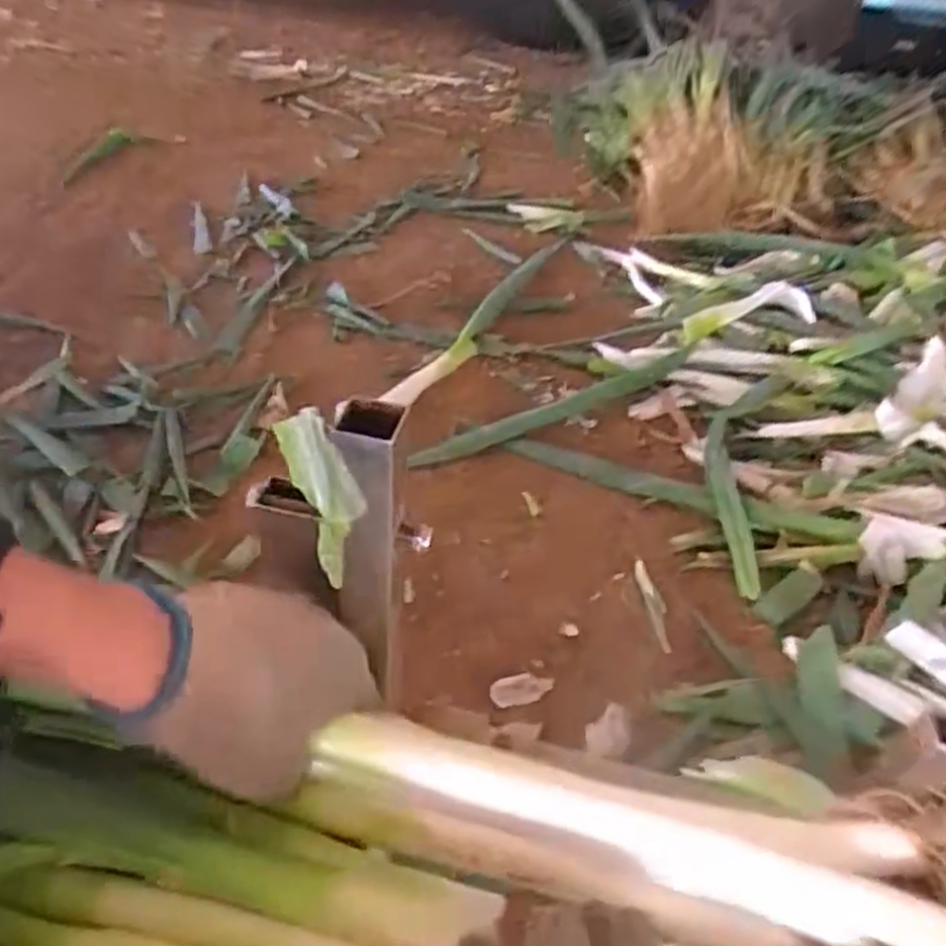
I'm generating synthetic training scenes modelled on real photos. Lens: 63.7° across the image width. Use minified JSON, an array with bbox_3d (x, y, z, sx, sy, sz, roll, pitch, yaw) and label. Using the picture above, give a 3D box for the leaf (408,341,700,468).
[{"bbox_3d":[0.130,-0.096,1.074,0.478,0.020,0.043,-21,46,-26],"label":"leaf"}]

